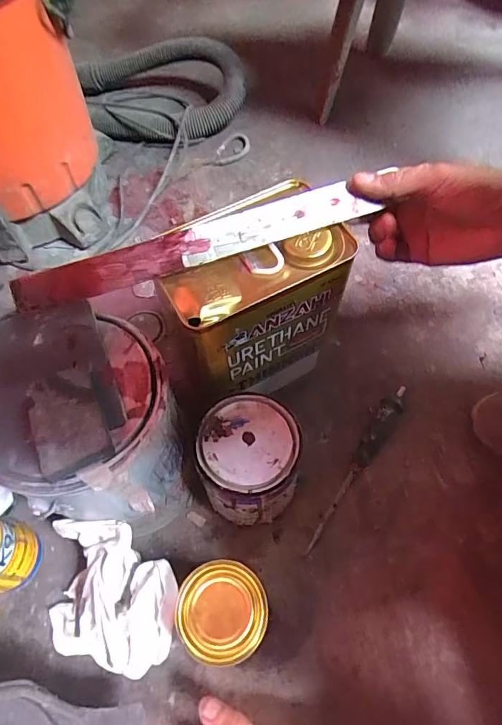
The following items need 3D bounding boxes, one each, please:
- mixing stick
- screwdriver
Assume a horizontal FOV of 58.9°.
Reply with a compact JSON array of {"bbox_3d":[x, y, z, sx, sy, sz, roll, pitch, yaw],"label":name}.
[{"bbox_3d":[-0.044,-0.097,0.362,0.288,0.008,0.032,-19,95,-8],"label":"mixing stick"},{"bbox_3d":[0.132,0.118,0.530,0.023,0.032,0.230,28,65,18],"label":"screwdriver"}]

